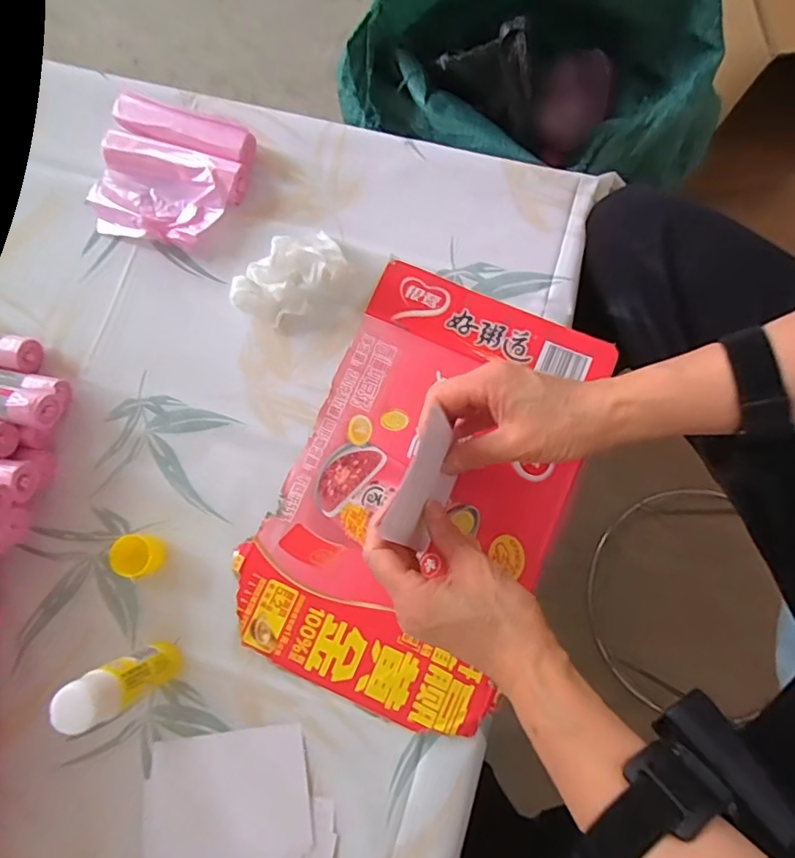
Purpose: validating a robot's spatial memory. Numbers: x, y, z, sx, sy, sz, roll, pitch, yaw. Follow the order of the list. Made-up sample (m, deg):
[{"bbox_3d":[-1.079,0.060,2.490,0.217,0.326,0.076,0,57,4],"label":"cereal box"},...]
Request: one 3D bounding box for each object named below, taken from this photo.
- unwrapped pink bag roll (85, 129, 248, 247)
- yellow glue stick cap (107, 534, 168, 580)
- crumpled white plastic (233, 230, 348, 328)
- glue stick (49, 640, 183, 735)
[{"bbox_3d":[-0.191,-0.192,0.451,0.117,0.023,0.081,16,81,4],"label":"unwrapped pink bag roll"},{"bbox_3d":[-0.190,0.093,0.402,0.029,0.029,0.029,0,80,1],"label":"yellow glue stick cap"},{"bbox_3d":[-0.088,-0.119,0.431,0.089,0.044,0.051,-29,81,-4],"label":"crumpled white plastic"},{"bbox_3d":[-0.175,0.162,0.353,0.030,0.107,0.029,0,80,1],"label":"glue stick"}]

